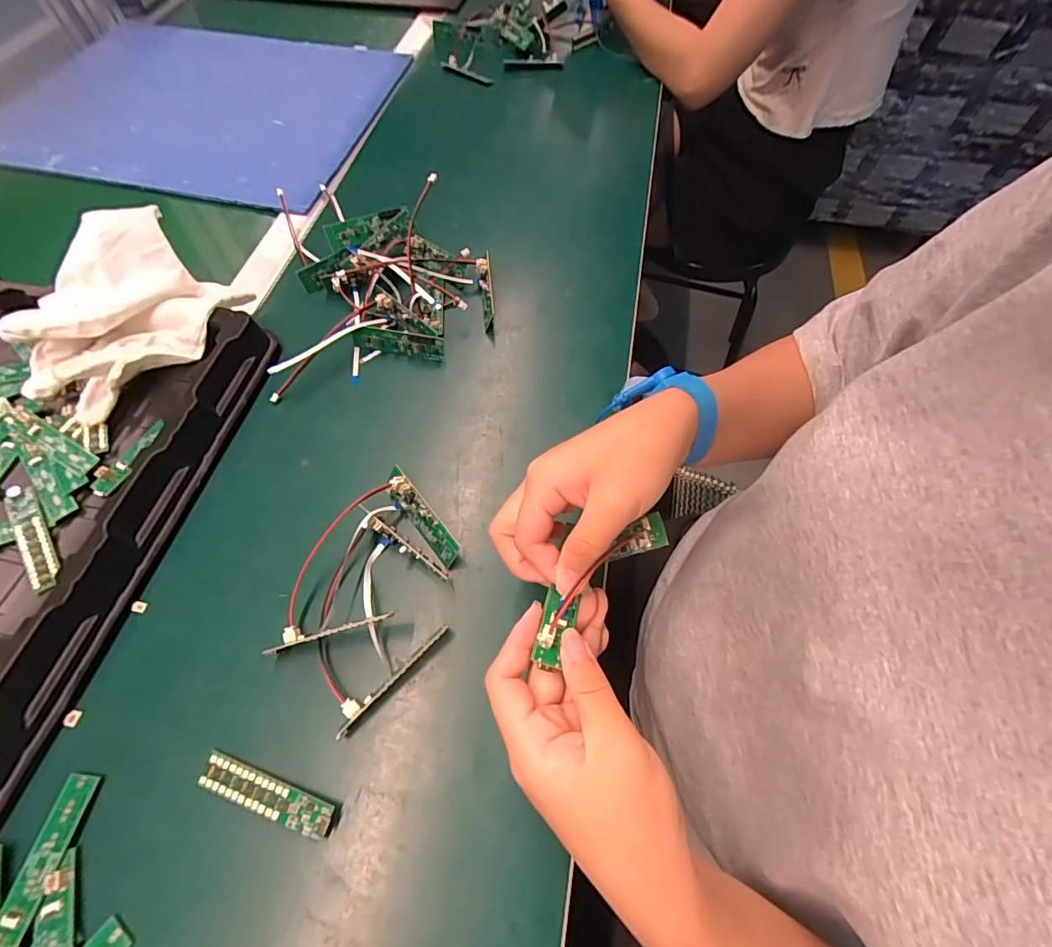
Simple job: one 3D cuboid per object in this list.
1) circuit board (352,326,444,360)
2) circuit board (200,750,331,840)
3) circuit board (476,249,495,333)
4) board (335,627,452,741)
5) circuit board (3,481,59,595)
[{"bbox_3d":[-0.110,-0.112,0.415,0.079,0.023,0.005,10,41,7],"label":"circuit board"},{"bbox_3d":[-0.145,0.179,0.267,0.081,0.010,0.017,17,62,9],"label":"circuit board"},{"bbox_3d":[-0.037,-0.168,0.444,0.012,0.028,0.074,-6,61,-4],"label":"circuit board"},{"bbox_3d":[-0.082,0.123,0.295,0.015,0.016,0.082,39,67,18],"label":"board"},{"bbox_3d":[-0.339,0.041,0.329,0.019,0.007,0.087,-33,66,-17],"label":"circuit board"}]

